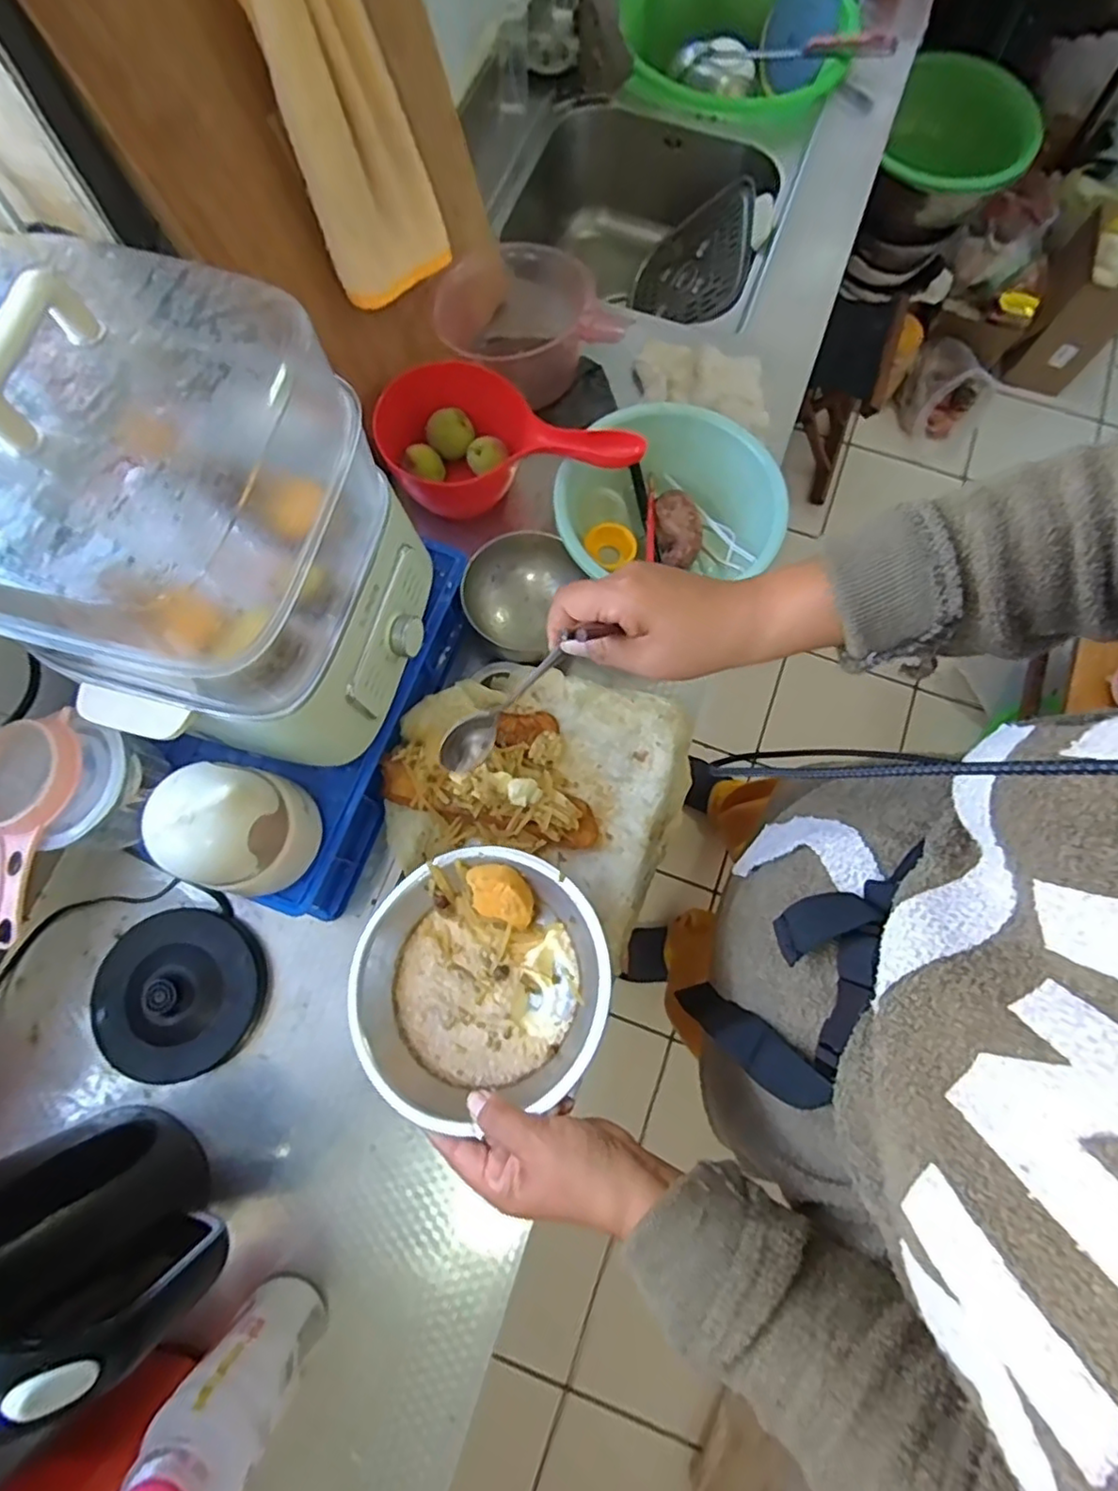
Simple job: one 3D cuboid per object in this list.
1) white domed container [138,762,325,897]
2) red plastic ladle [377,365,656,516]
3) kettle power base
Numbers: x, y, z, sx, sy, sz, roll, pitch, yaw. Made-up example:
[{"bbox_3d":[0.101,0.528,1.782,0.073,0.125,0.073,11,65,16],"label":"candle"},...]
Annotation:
[{"bbox_3d":[-0.238,0.063,0.470,0.080,0.122,0.087,0,73,1],"label":"white domed container"},{"bbox_3d":[-0.054,-0.322,0.656,0.263,0.094,0.131,1,73,1],"label":"red plastic ladle"},{"bbox_3d":[-0.341,0.218,0.553,0.144,0.038,0.137,0,73,1],"label":"kettle power base"}]

